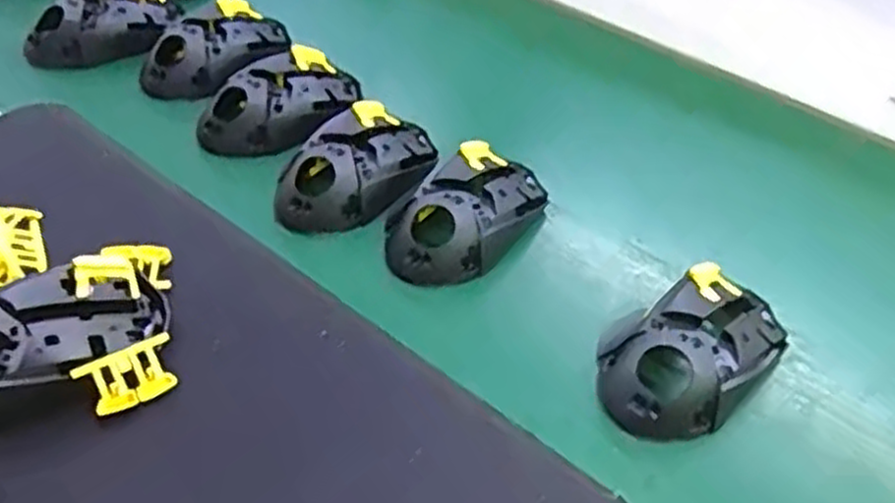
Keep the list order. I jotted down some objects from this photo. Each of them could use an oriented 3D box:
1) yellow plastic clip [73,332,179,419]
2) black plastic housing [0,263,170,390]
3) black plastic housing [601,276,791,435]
[{"bbox_3d":[-0.151,0.060,0.373,0.042,0.009,0.027,-21,87,-28],"label":"yellow plastic clip"},{"bbox_3d":[-0.193,0.040,0.376,0.110,0.028,0.057,-25,54,-25],"label":"black plastic housing"},{"bbox_3d":[0.129,0.049,0.403,0.111,0.039,0.067,-30,56,-29],"label":"black plastic housing"}]

